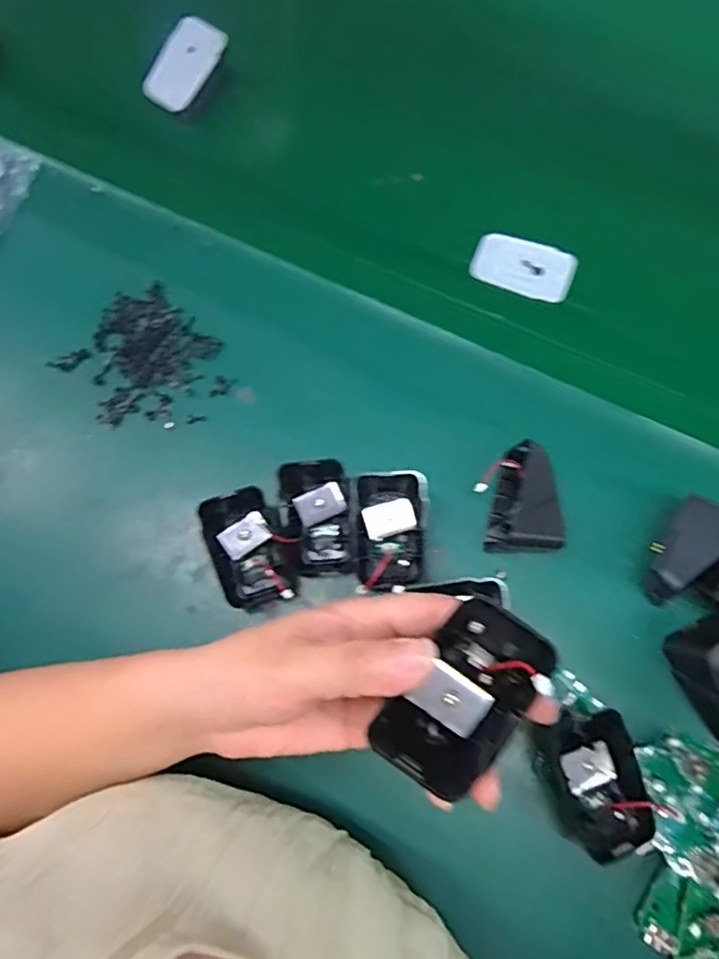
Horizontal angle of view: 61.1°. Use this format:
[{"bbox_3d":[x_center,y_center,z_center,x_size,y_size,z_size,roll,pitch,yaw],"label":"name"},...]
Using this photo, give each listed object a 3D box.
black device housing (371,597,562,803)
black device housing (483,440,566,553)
[{"bbox_3d":[0.040,0.081,0.228,0.042,0.015,0.068,36,74,10],"label":"black device housing"},{"bbox_3d":[0.107,0.013,0.379,0.042,0.043,0.069,13,75,6],"label":"black device housing"}]

